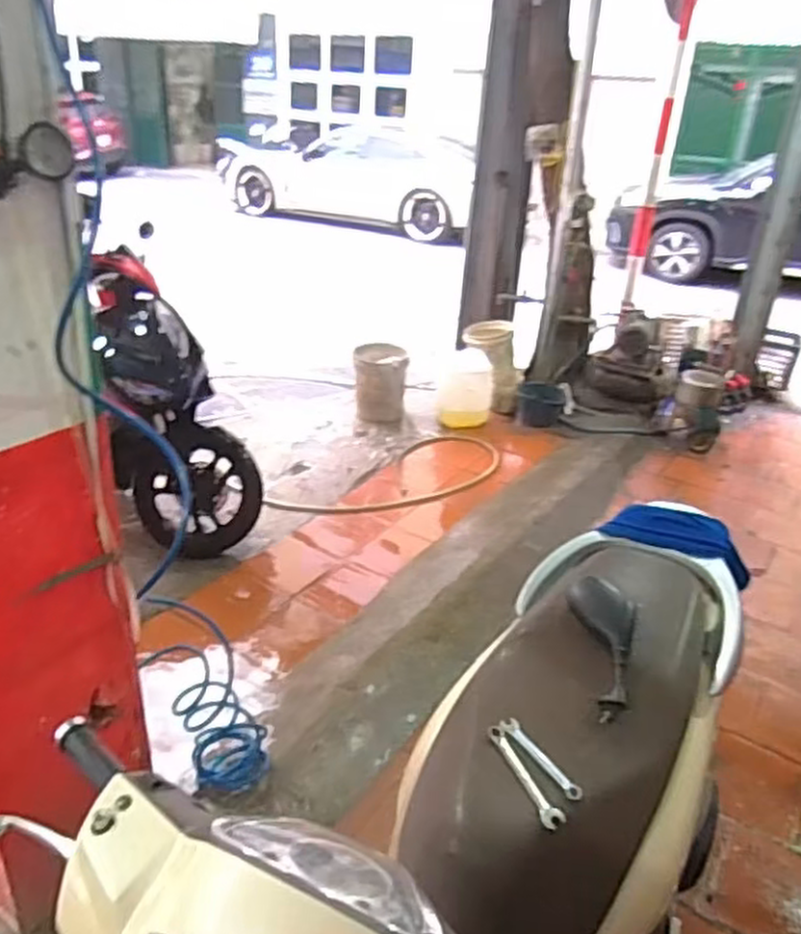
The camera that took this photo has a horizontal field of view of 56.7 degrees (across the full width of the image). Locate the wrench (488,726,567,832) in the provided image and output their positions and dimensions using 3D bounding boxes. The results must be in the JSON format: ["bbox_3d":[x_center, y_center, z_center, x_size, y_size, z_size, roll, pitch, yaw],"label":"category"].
[{"bbox_3d":[0.174,0.432,1.048,0.027,0.017,0.175,-8,29,-20],"label":"wrench"}]

